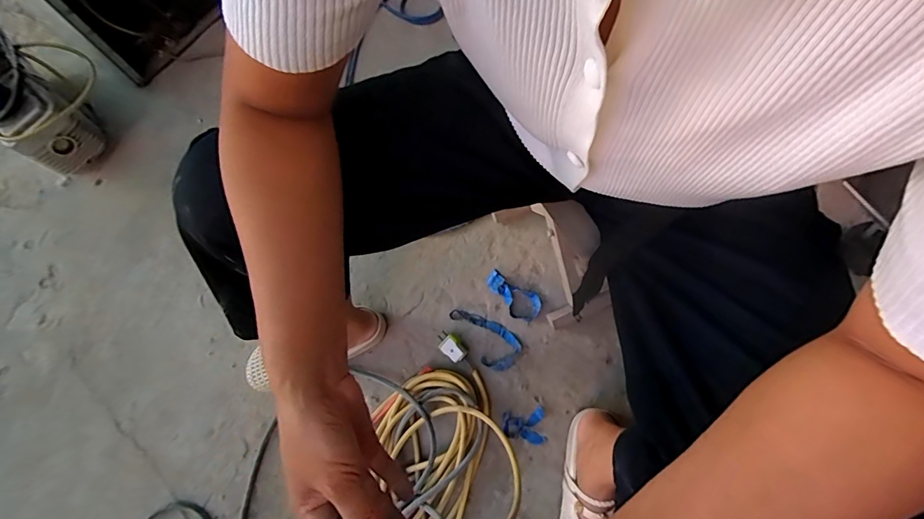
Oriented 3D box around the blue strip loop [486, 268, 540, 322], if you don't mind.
[{"bbox_3d":[0.093,0.070,0.813,0.113,0.018,0.058,31,73,14],"label":"blue strip loop"}]

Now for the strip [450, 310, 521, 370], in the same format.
[{"bbox_3d":[0.045,0.135,0.790,0.073,0.012,0.142,-36,71,-11],"label":"strip"}]

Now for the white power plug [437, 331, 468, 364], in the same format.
[{"bbox_3d":[-0.020,0.154,0.776,0.060,0.030,0.036,39,75,16],"label":"white power plug"}]

